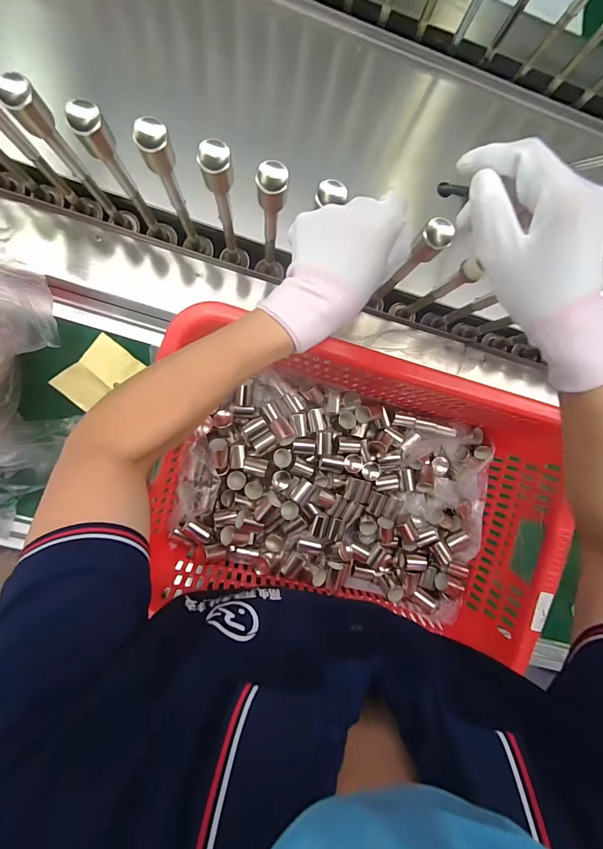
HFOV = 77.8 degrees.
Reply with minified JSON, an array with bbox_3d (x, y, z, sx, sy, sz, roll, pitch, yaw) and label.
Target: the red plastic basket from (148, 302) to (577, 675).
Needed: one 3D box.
[{"bbox_3d":[0.076,0.090,0.512,0.491,0.138,0.347,14,94,-4],"label":"red plastic basket"}]

